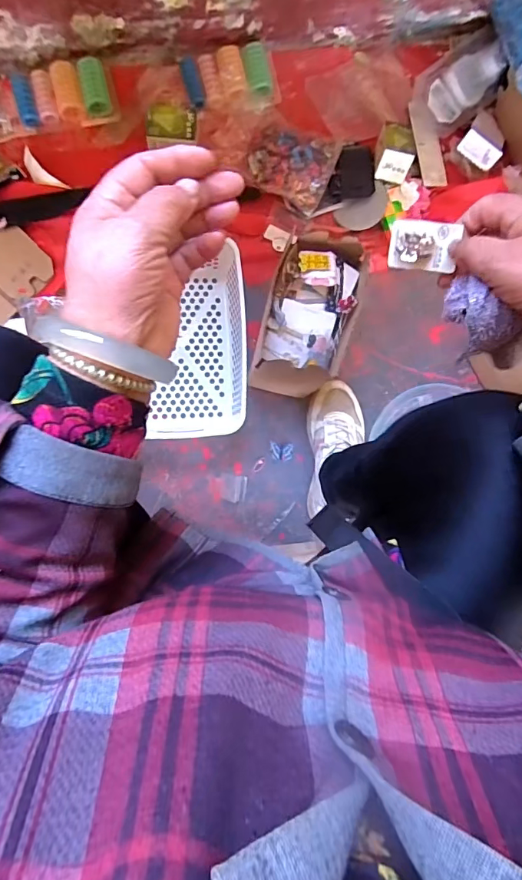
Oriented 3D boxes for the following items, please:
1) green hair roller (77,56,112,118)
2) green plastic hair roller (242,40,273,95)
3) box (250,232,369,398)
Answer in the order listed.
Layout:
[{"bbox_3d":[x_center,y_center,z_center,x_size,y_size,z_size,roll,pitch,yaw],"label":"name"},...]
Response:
[{"bbox_3d":[-0.263,-0.556,0.727,0.044,0.045,0.082,-12,93,-10],"label":"green hair roller"},{"bbox_3d":[-0.005,-0.605,0.747,0.038,0.034,0.068,-17,94,-9],"label":"green plastic hair roller"},{"bbox_3d":[0.061,-0.182,0.699,0.131,0.167,0.195,14,88,-10],"label":"box"}]

